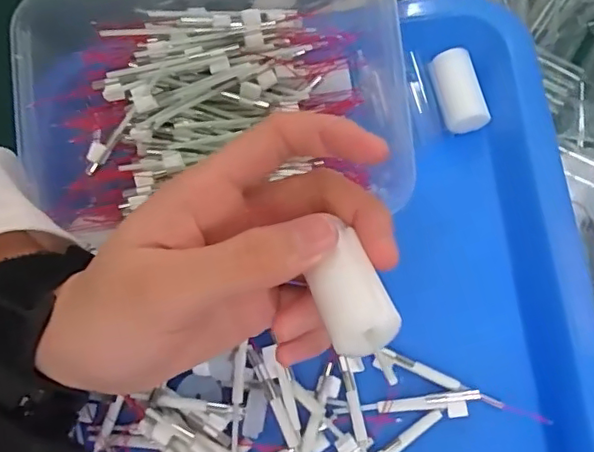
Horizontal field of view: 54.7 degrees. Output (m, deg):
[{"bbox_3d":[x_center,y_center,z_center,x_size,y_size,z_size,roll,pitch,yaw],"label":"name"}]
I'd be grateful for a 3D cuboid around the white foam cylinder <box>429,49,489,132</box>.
[{"bbox_3d":[0.084,-0.070,0.300,0.020,0.019,0.040,-11,69,-6],"label":"white foam cylinder"}]

